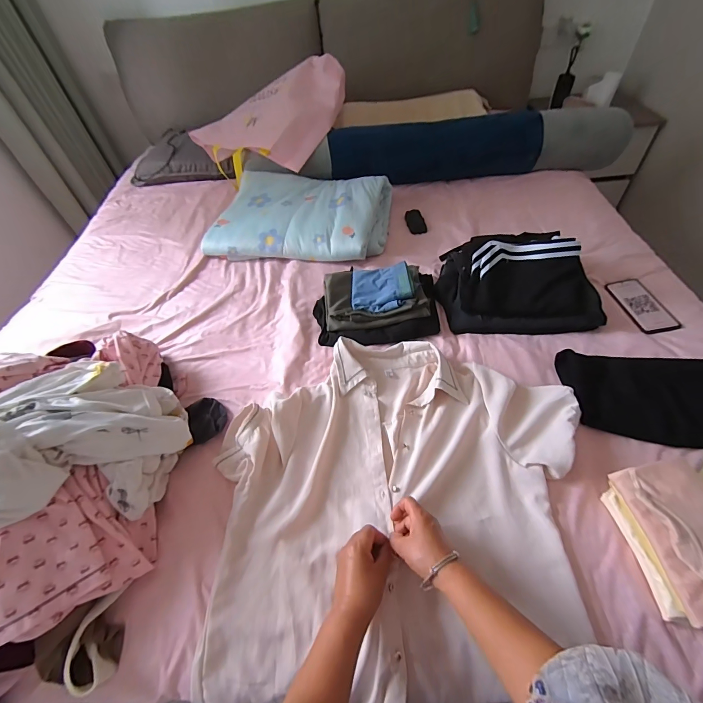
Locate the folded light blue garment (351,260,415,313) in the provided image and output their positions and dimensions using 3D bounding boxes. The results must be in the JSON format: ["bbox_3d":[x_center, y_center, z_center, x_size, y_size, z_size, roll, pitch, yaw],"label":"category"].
[{"bbox_3d":[0.071,-0.152,0.829,0.144,0.037,0.131,0,51,6],"label":"folded light blue garment"}]

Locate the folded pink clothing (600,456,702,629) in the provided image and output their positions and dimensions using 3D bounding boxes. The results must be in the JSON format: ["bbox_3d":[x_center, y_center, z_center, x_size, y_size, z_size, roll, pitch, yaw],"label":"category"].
[{"bbox_3d":[0.468,0.257,0.491,0.122,0.083,0.187,-6,51,1],"label":"folded pink clothing"}]

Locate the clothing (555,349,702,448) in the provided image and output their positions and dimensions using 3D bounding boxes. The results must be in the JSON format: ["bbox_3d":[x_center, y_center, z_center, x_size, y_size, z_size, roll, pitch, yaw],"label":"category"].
[{"bbox_3d":[0.547,0.080,0.633,0.305,0.048,0.168,9,53,13],"label":"clothing"}]

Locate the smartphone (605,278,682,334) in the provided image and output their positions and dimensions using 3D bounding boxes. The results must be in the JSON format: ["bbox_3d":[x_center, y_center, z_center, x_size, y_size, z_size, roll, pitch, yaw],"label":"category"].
[{"bbox_3d":[0.668,-0.110,0.811,0.086,0.015,0.171,-6,51,1],"label":"smartphone"}]

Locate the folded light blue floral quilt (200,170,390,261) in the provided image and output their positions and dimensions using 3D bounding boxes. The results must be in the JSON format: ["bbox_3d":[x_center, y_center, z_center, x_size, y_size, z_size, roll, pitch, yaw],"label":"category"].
[{"bbox_3d":[-0.152,-0.427,1.093,0.529,0.108,0.367,8,52,12],"label":"folded light blue floral quilt"}]

